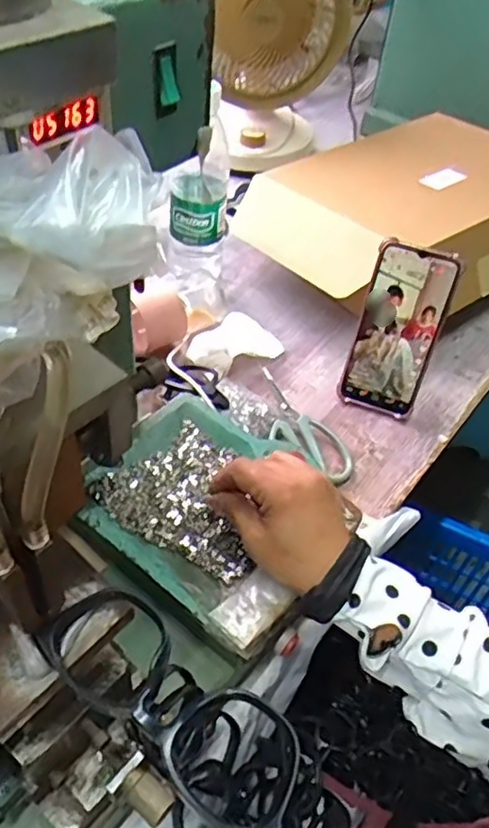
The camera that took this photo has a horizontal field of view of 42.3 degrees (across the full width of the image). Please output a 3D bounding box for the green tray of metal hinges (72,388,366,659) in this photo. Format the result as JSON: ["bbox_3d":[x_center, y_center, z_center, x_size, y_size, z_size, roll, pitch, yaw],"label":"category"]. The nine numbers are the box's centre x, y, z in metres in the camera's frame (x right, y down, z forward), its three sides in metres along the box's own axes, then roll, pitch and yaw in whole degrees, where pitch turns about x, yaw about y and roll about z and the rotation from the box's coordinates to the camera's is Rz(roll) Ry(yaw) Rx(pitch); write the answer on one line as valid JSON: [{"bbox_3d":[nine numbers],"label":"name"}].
[{"bbox_3d":[-0.025,0.068,0.487,0.187,0.018,0.158,31,53,20],"label":"green tray of metal hinges"}]

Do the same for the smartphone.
[{"bbox_3d":[0.151,-0.081,0.626,0.080,0.169,0.017,18,22,9],"label":"smartphone"}]

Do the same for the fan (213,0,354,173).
[{"bbox_3d":[0.024,-0.514,0.897,0.213,0.307,0.157,-7,50,-12],"label":"fan"}]

